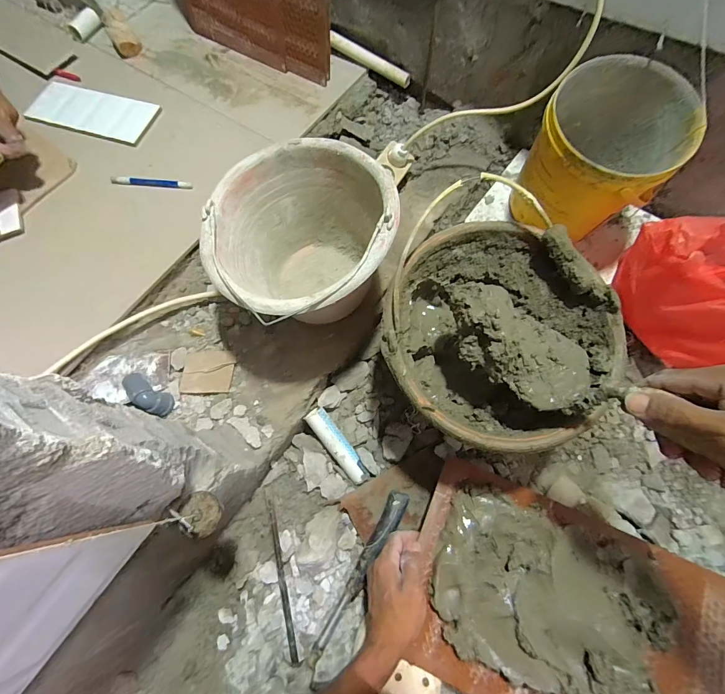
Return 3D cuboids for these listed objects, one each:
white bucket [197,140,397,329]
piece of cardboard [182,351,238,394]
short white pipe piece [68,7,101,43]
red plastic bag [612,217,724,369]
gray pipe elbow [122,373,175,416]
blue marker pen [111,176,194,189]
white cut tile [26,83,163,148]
[{"bbox_3d":[-0.081,-0.133,0.515,0.237,0.184,0.245,-1,70,2],"label":"white bucket"},{"bbox_3d":[-0.232,0.035,0.538,0.074,0.007,0.068,-1,66,-2],"label":"piece of cardboard"},{"bbox_3d":[-0.591,-0.683,0.754,0.033,0.026,0.068,34,75,13],"label":"short white pipe piece"},{"bbox_3d":[0.504,-0.075,0.479,0.180,0.161,0.265,-36,73,-10],"label":"red plastic bag"},{"bbox_3d":[-0.303,0.067,0.501,0.074,0.032,0.033,42,76,-7],"label":"gray pipe elbow"},{"bbox_3d":[-0.366,-0.285,0.617,0.139,0.009,0.016,4,70,4],"label":"blue marker pen"},{"bbox_3d":[-0.513,-0.446,0.674,0.238,0.012,0.106,15,72,8],"label":"white cut tile"}]

